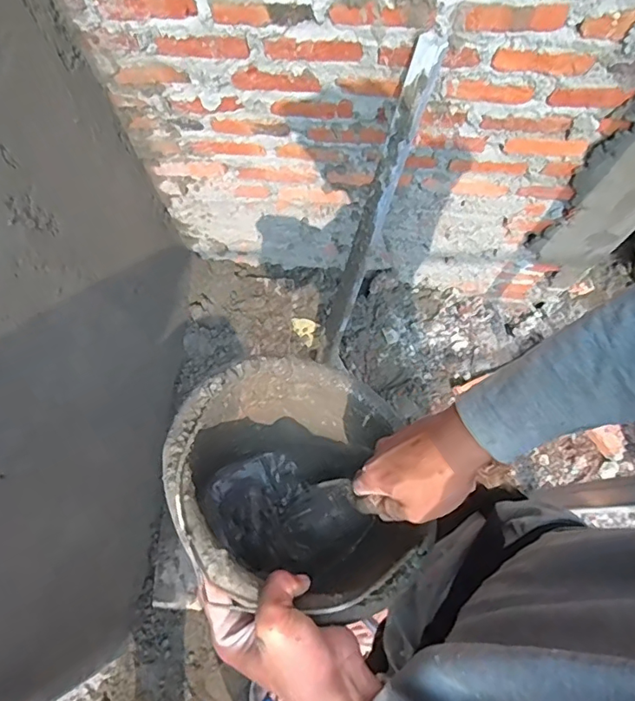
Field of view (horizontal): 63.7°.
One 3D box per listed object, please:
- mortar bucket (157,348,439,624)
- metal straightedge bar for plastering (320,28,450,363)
[{"bbox_3d":[-0.053,0.161,0.525,0.241,0.208,0.241,17,44,-17],"label":"mortar bucket"},{"bbox_3d":[0.102,-0.238,1.033,0.052,0.726,0.046,29,49,11],"label":"metal straightedge bar for plastering"}]

